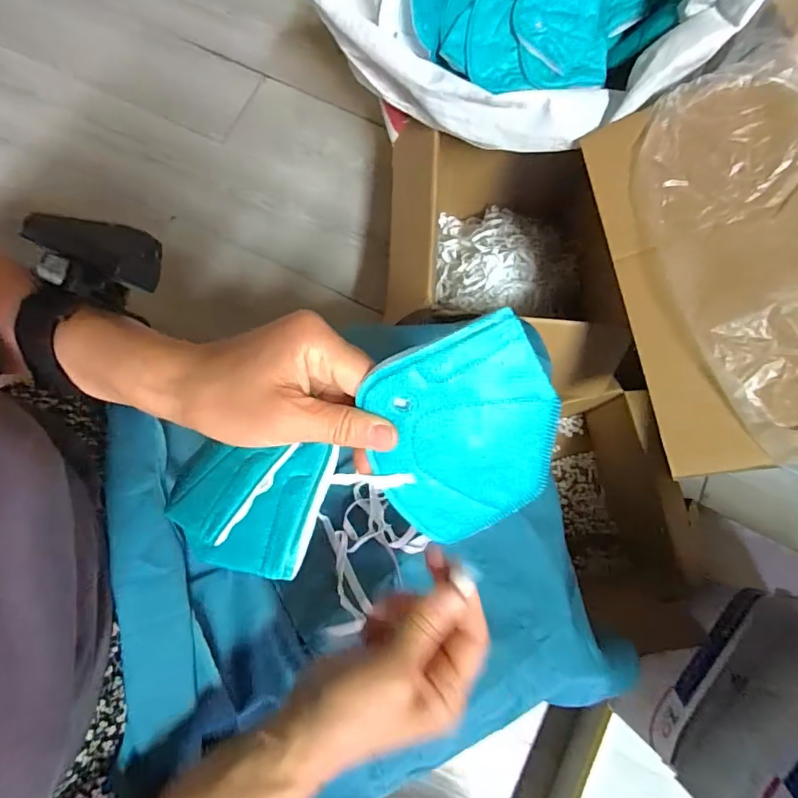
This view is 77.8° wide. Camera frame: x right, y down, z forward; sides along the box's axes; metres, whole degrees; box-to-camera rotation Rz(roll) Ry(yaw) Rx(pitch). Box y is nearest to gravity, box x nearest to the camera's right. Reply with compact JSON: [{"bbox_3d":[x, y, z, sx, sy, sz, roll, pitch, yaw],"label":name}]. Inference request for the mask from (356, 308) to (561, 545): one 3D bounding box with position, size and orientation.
[{"bbox_3d":[0.033,0.022,0.263,0.105,0.006,0.114,-28,114,16],"label":"mask"}]

